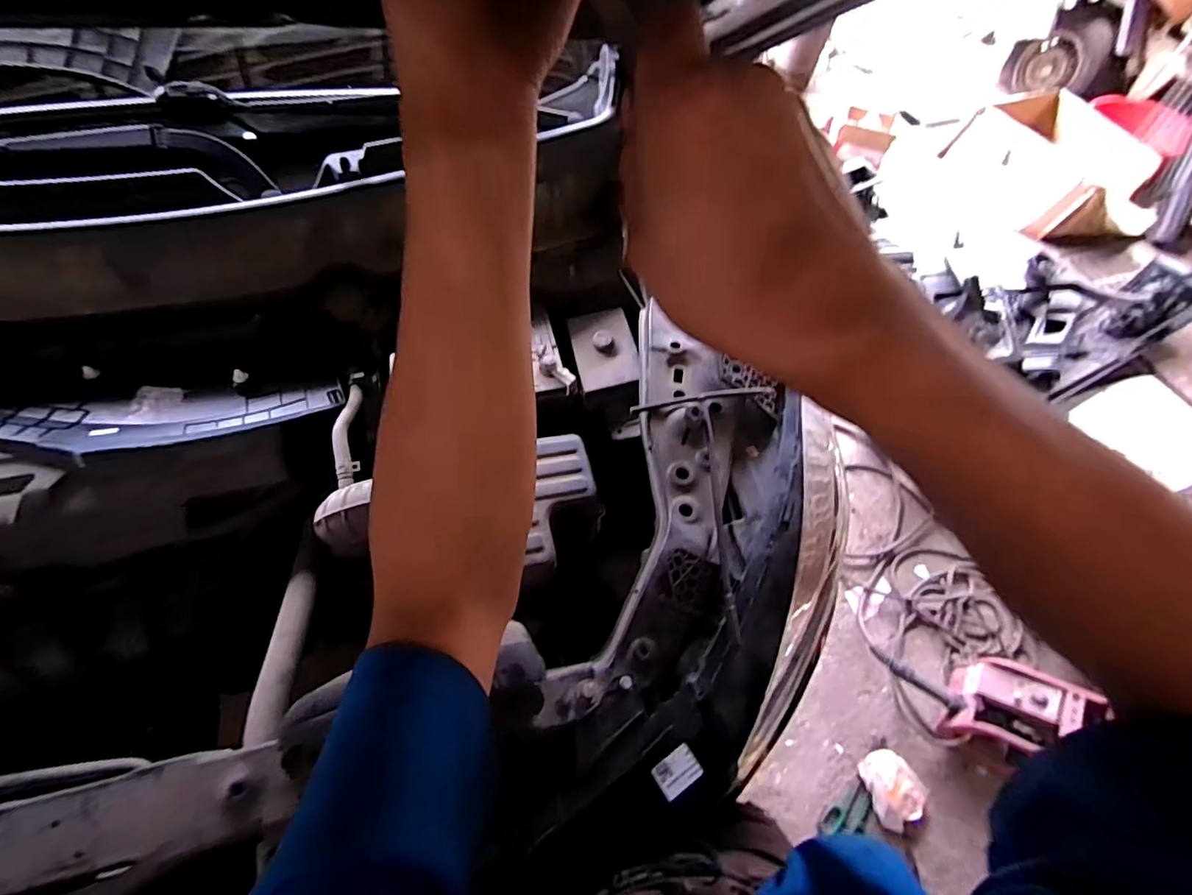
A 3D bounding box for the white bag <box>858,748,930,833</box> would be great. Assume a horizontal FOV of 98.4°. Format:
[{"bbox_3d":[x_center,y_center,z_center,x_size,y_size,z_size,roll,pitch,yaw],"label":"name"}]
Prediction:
[{"bbox_3d":[0.754,0.858,1.296,0.127,0.057,0.168,-6,59,-8],"label":"white bag"}]

